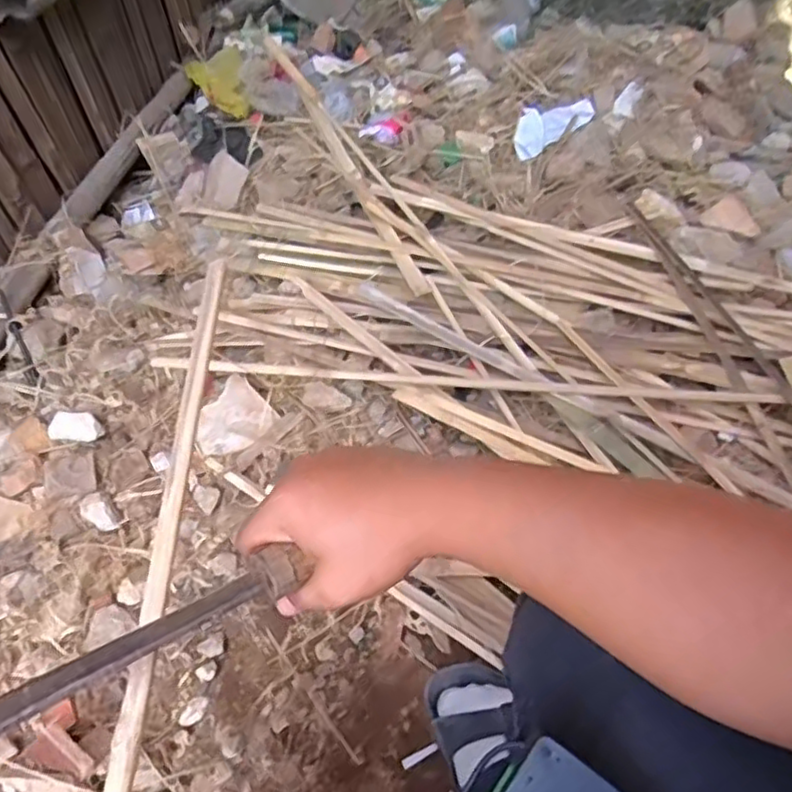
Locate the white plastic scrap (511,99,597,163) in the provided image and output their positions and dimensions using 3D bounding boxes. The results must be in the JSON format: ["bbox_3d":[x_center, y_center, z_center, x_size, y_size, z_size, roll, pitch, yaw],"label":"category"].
[{"bbox_3d":[0.273,-0.501,1.230,0.108,0.038,0.193,37,63,23],"label":"white plastic scrap"}]

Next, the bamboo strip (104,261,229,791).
[{"bbox_3d":[-0.133,0.140,0.353,0.017,0.013,0.547,1,59,0],"label":"bamboo strip"}]

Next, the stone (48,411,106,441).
[{"bbox_3d":[-0.409,0.041,0.860,0.063,0.020,0.038,-1,55,-1],"label":"stone"}]

